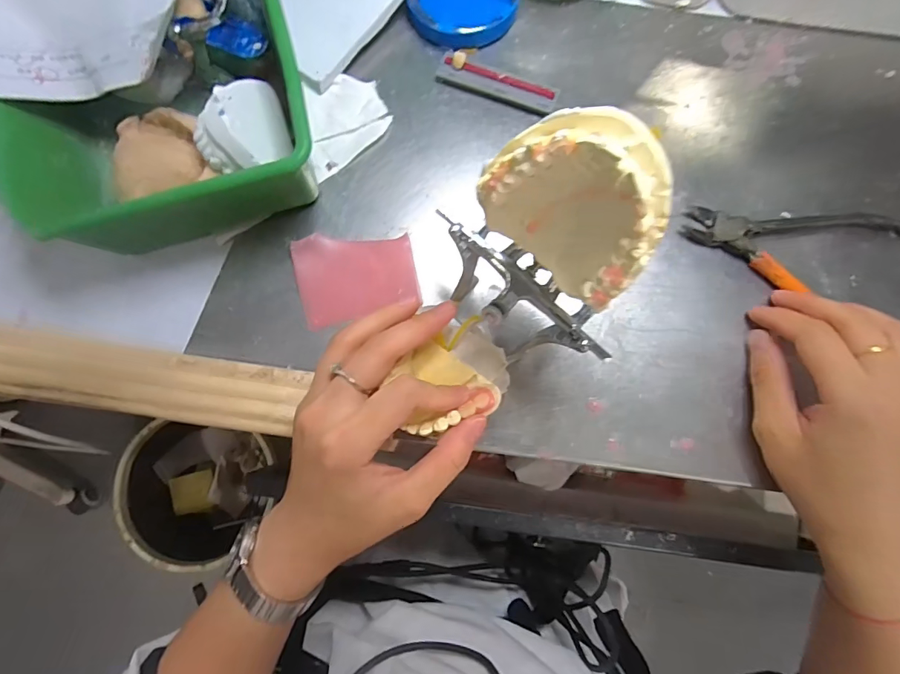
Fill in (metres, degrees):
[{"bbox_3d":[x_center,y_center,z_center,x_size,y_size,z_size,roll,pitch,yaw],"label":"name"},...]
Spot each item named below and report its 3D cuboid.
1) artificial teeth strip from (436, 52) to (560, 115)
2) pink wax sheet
[{"bbox_3d":[0.032,-0.172,0.305,0.082,0.010,0.021,20,83,2],"label":"artificial teeth strip"},{"bbox_3d":[-0.058,-0.039,0.285,0.072,0.008,0.056,-14,83,-3],"label":"pink wax sheet"}]

